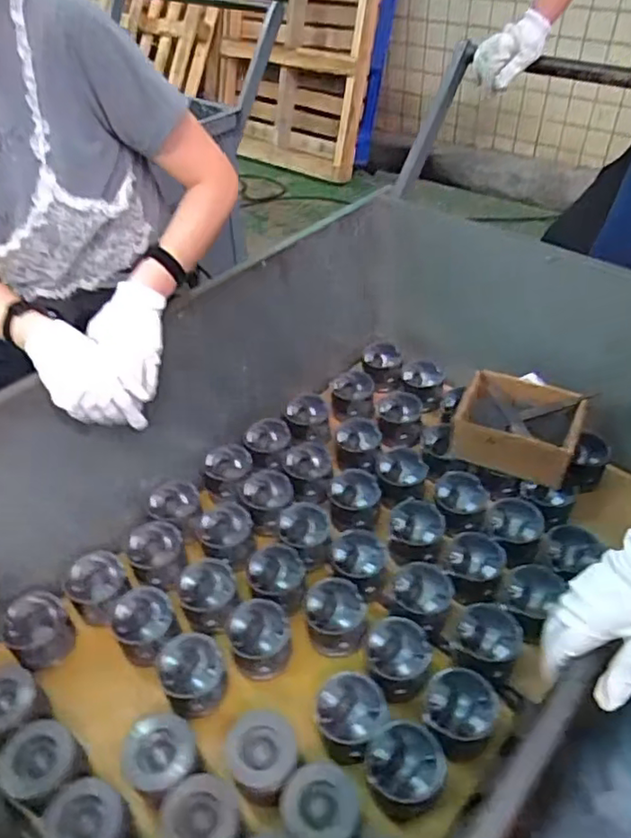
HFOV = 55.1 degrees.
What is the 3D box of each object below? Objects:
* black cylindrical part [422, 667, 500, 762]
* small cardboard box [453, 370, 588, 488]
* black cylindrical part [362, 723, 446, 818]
[{"bbox_3d":[0.192,0.393,0.814,0.085,0.074,0.088,-1,43,1],"label":"black cylindrical part"},{"bbox_3d":[0.353,0.018,1.079,0.206,0.111,0.152,15,46,18],"label":"small cardboard box"},{"bbox_3d":[0.111,0.440,0.764,0.094,0.081,0.088,-1,43,1],"label":"black cylindrical part"}]

